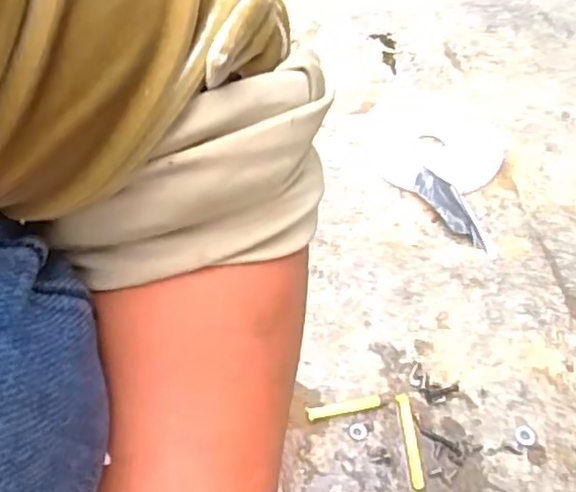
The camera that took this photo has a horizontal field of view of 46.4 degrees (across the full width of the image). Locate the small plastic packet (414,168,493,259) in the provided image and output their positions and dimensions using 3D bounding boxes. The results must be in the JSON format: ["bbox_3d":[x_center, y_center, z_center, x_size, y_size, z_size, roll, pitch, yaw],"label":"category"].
[{"bbox_3d":[0.178,-0.038,0.729,0.044,0.020,0.117,-15,54,-19],"label":"small plastic packet"}]

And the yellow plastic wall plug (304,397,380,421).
[{"bbox_3d":[0.048,0.138,0.575,0.066,0.007,0.011,-9,52,-15],"label":"yellow plastic wall plug"}]

